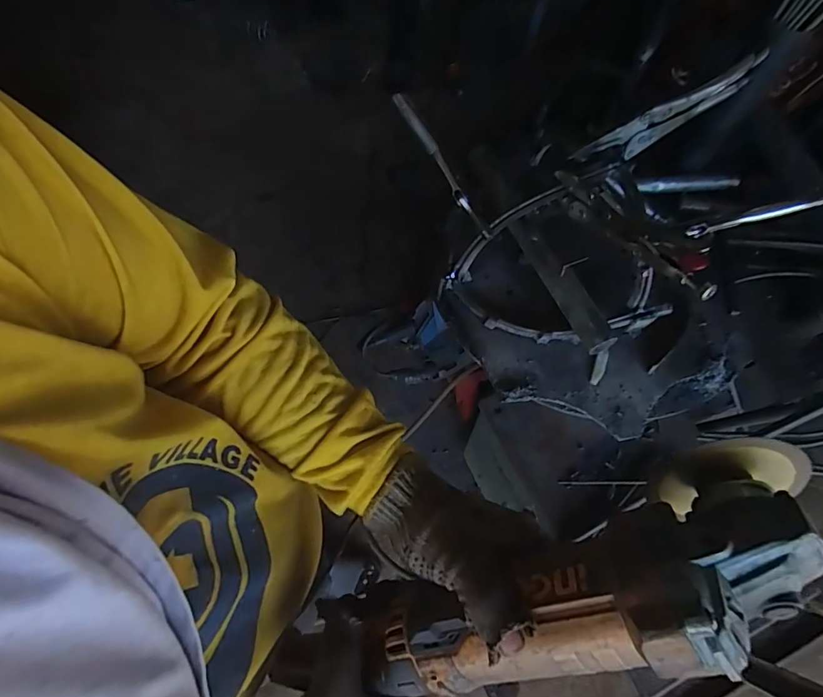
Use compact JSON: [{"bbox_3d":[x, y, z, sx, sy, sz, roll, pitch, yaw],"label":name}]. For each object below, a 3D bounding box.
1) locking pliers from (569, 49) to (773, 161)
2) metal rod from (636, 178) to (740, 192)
[{"bbox_3d":[0.259,-0.232,0.483,0.194,0.043,0.014,-25,70,5],"label":"locking pliers"},{"bbox_3d":[0.370,-0.218,0.626,0.144,0.018,0.017,-6,68,-3],"label":"metal rod"}]

